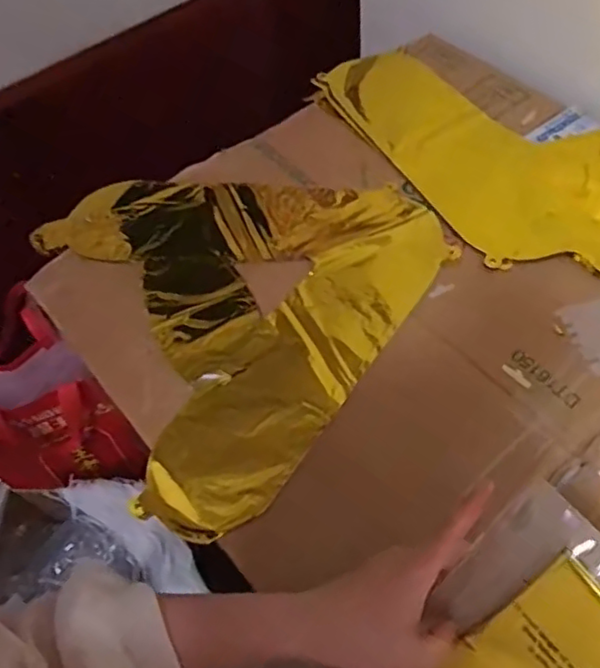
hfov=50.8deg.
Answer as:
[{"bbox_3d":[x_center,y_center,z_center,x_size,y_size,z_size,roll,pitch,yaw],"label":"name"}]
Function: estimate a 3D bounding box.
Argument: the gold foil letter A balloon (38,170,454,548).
[{"bbox_3d":[-0.084,-0.051,0.601,0.364,0.020,0.363,34,66,24],"label":"gold foil letter A balloon"}]

